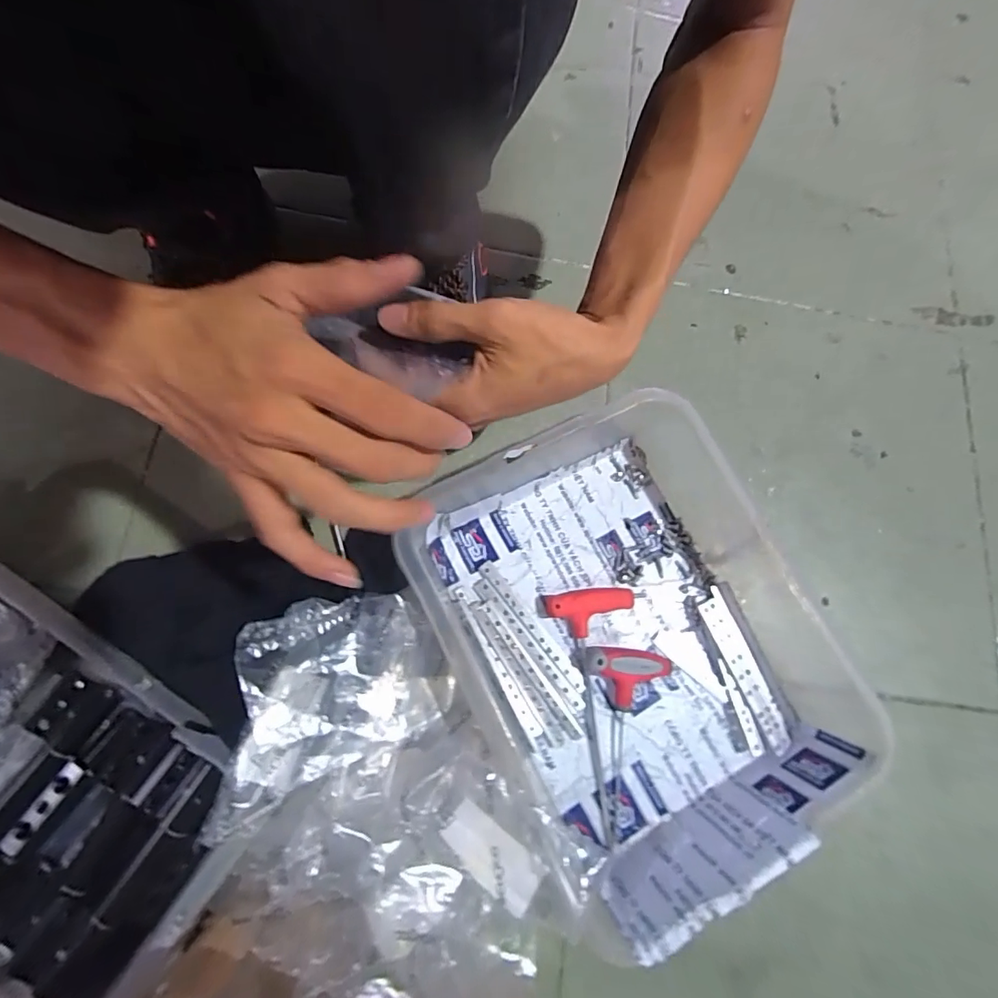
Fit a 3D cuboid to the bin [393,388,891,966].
[{"bbox_3d":[0.104,0.107,0.406,0.285,0.083,0.348,-22,78,-11],"label":"bin"}]

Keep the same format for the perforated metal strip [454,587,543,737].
[{"bbox_3d":[-0.002,0.135,0.418,0.011,0.016,0.135,-28,79,-12],"label":"perforated metal strip"}]

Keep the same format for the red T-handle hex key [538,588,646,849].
[{"bbox_3d":[0.078,0.172,0.407,0.087,0.024,0.195,3,74,-5],"label":"red T-handle hex key"}]

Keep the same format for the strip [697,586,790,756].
[{"bbox_3d":[0.216,0.151,0.445,0.026,0.012,0.138,-19,77,-11],"label":"strip"}]

